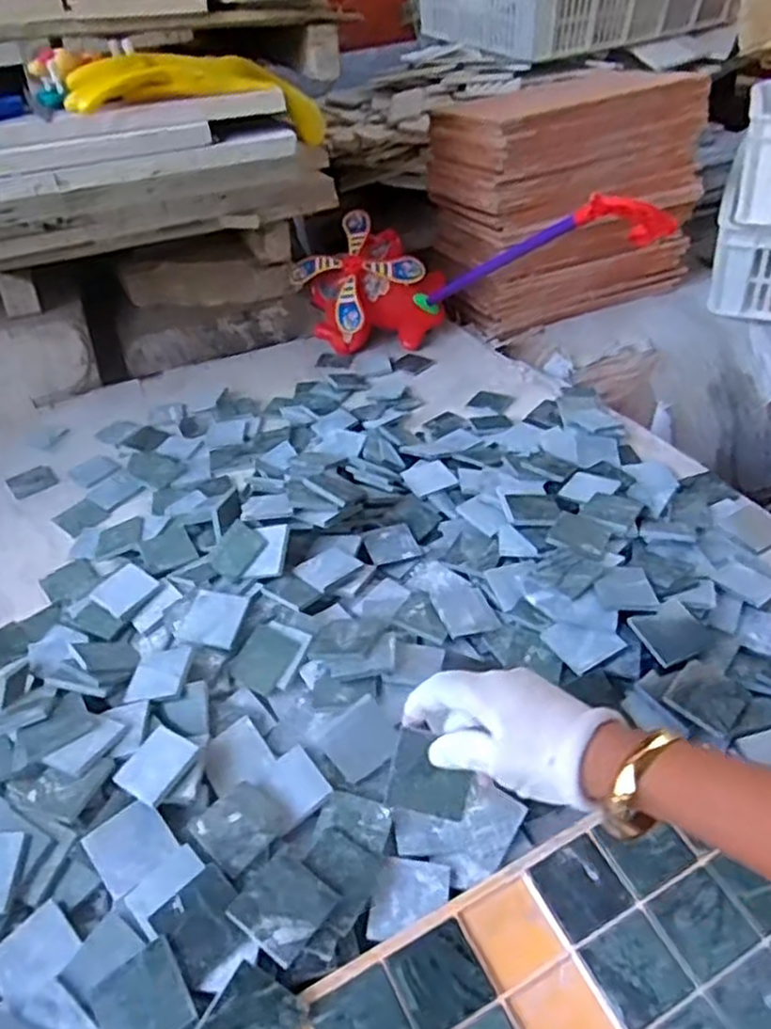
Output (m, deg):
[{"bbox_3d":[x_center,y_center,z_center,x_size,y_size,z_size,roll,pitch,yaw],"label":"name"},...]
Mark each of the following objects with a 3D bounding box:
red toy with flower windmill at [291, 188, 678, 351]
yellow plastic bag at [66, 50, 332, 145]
[{"bbox_3d":[0.100,-0.335,0.966,0.169,0.202,0.609,-32,22,-28],"label":"red toy with flower windmill"},{"bbox_3d":[-0.210,-0.481,0.837,0.287,0.072,0.107,-4,37,-18],"label":"yellow plastic bag"}]

